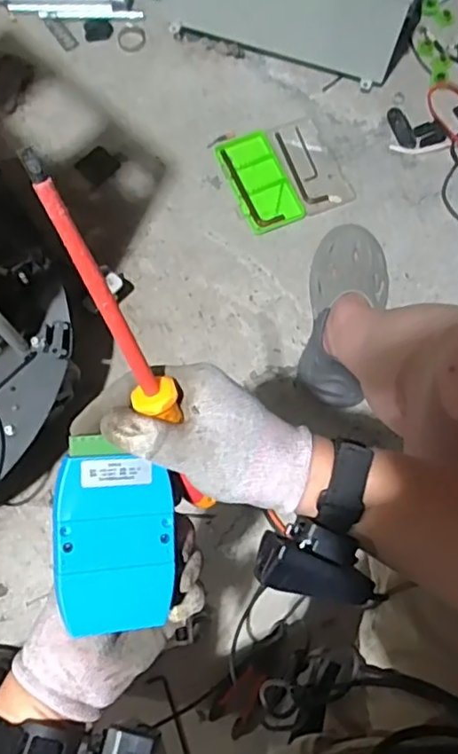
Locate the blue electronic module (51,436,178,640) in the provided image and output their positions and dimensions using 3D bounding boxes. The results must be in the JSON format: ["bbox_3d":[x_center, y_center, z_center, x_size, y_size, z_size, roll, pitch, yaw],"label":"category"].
[{"bbox_3d":[-0.069,0.093,0.361,0.067,0.030,0.108,2,88,-15],"label":"blue electronic module"}]

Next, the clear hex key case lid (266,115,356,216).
[{"bbox_3d":[0.143,-0.377,1.068,0.093,0.009,0.184,-23,77,-4],"label":"clear hex key case lid"}]

